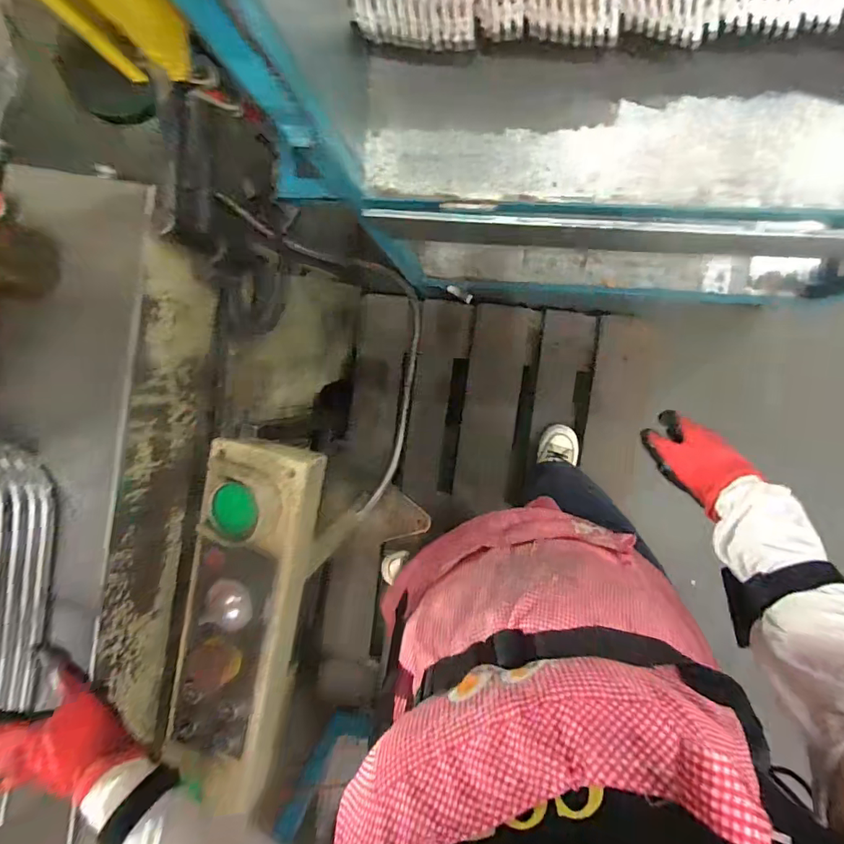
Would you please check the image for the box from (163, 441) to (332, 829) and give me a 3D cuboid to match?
[{"bbox_3d":[-0.253,0.265,0.659,0.141,0.100,0.458,12,96,7],"label":"box"}]

